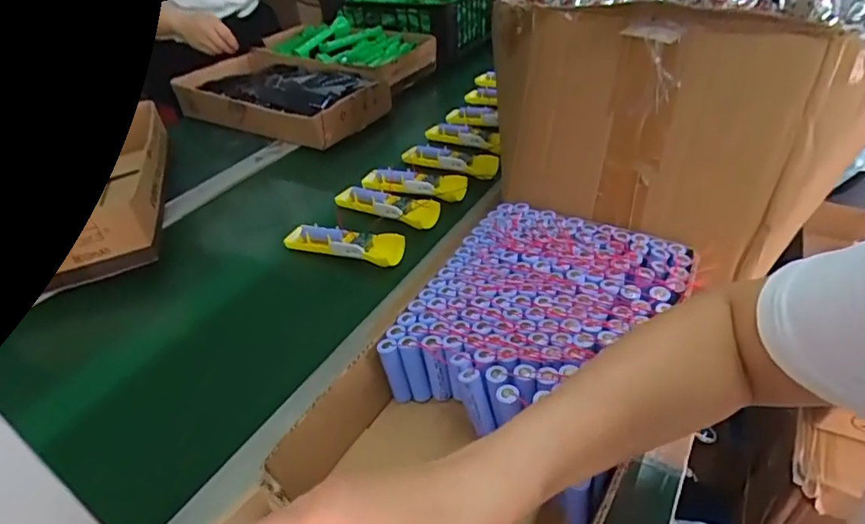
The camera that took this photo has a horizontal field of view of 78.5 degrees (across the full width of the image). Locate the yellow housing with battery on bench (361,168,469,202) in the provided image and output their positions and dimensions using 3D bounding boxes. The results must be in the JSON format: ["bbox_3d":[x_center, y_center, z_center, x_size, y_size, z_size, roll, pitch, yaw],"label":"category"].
[{"bbox_3d":[-0.027,-0.118,0.771,0.163,0.026,0.046,10,40,18],"label":"yellow housing with battery on bench"}]

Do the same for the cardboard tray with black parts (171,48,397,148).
[{"bbox_3d":[-0.279,-0.313,0.982,0.372,0.082,0.195,17,43,26],"label":"cardboard tray with black parts"}]

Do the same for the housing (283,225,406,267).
[{"bbox_3d":[-0.114,-0.020,0.679,0.156,0.032,0.042,7,39,16],"label":"housing"}]

